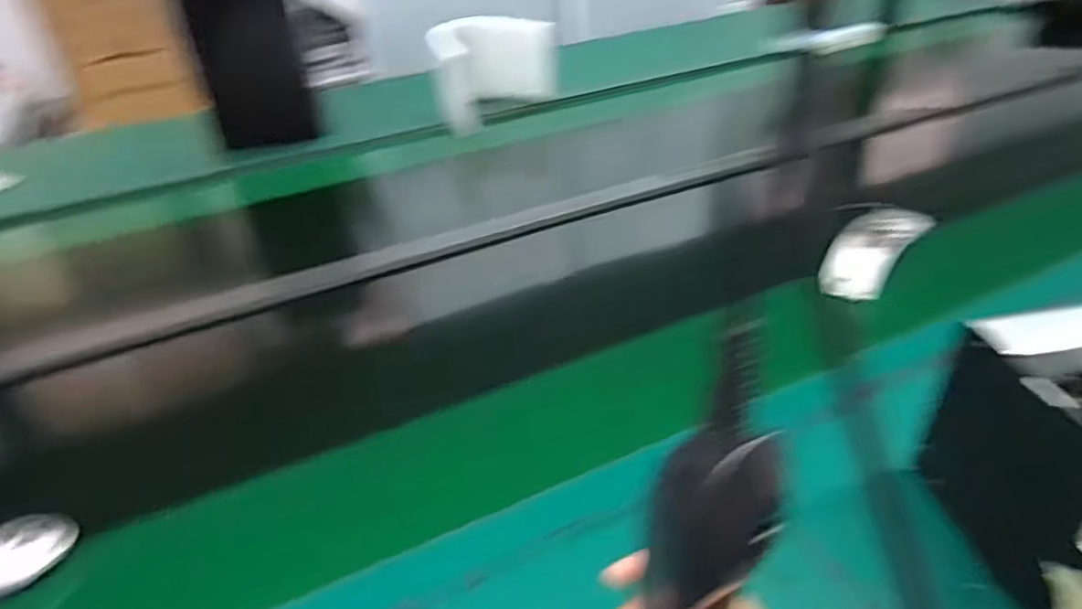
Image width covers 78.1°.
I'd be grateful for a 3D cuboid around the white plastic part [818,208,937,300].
[{"bbox_3d":[0.380,-0.072,0.743,0.154,0.054,0.071,-39,45,-16],"label":"white plastic part"}]

